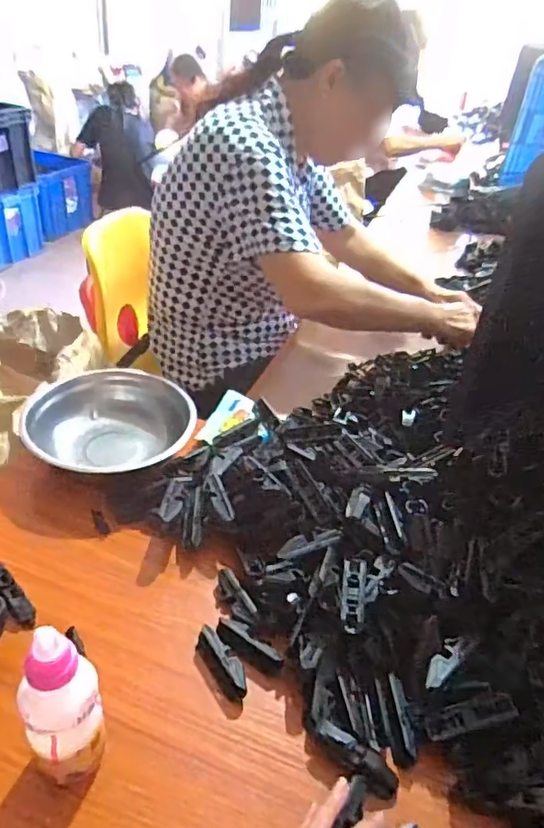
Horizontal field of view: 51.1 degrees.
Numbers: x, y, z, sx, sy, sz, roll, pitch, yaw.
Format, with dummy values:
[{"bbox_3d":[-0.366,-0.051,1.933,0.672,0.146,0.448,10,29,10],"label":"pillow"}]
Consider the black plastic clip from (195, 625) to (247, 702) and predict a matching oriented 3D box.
[{"bbox_3d":[-0.045,0.220,0.507,0.021,0.017,0.069,-21,45,-32],"label":"black plastic clip"}]

